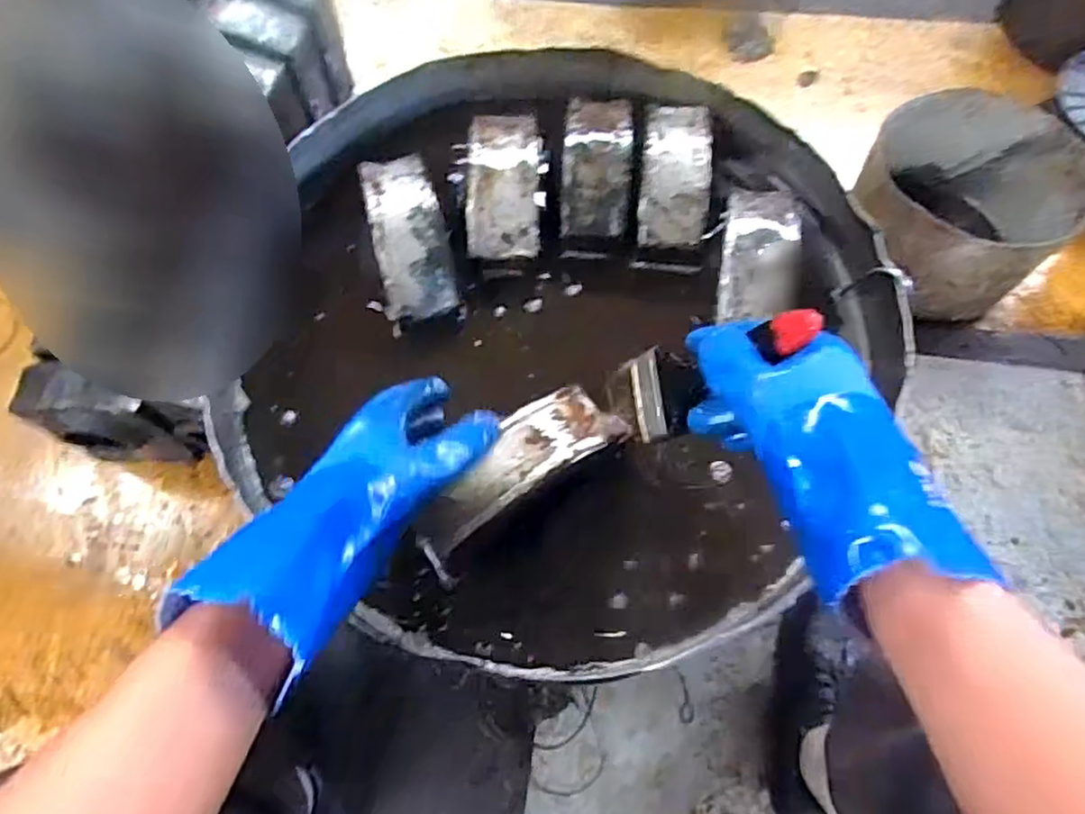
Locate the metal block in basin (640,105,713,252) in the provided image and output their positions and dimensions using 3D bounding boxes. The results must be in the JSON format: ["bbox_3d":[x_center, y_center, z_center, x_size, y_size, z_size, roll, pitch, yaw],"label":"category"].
[{"bbox_3d":[0.122,-0.219,0.624,0.061,0.037,0.147,5,68,2],"label":"metal block in basin"}]

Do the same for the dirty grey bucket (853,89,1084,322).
[{"bbox_3d":[0.612,-0.292,1.004,0.261,0.181,0.285,41,72,16],"label":"dirty grey bucket"}]

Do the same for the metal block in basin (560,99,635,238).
[{"bbox_3d":[0.051,-0.224,0.634,0.062,0.040,0.142,4,67,2],"label":"metal block in basin"}]

